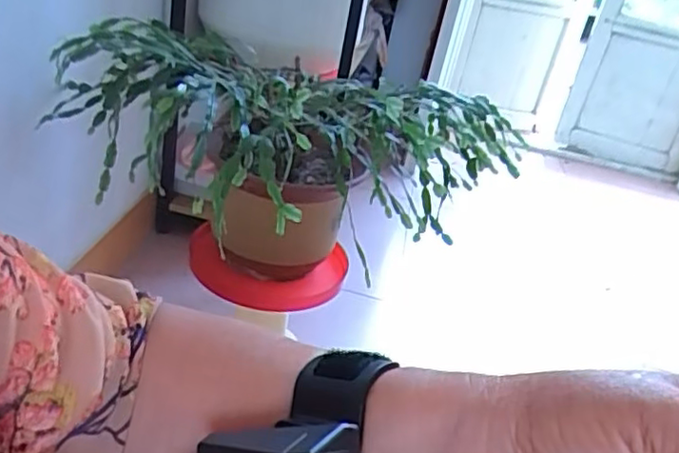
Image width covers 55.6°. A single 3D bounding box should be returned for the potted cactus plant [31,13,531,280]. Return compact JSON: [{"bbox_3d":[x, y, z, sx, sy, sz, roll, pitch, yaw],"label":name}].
[{"bbox_3d":[-0.109,-0.124,1.060,0.530,0.391,0.708,26,36,30],"label":"potted cactus plant"}]

